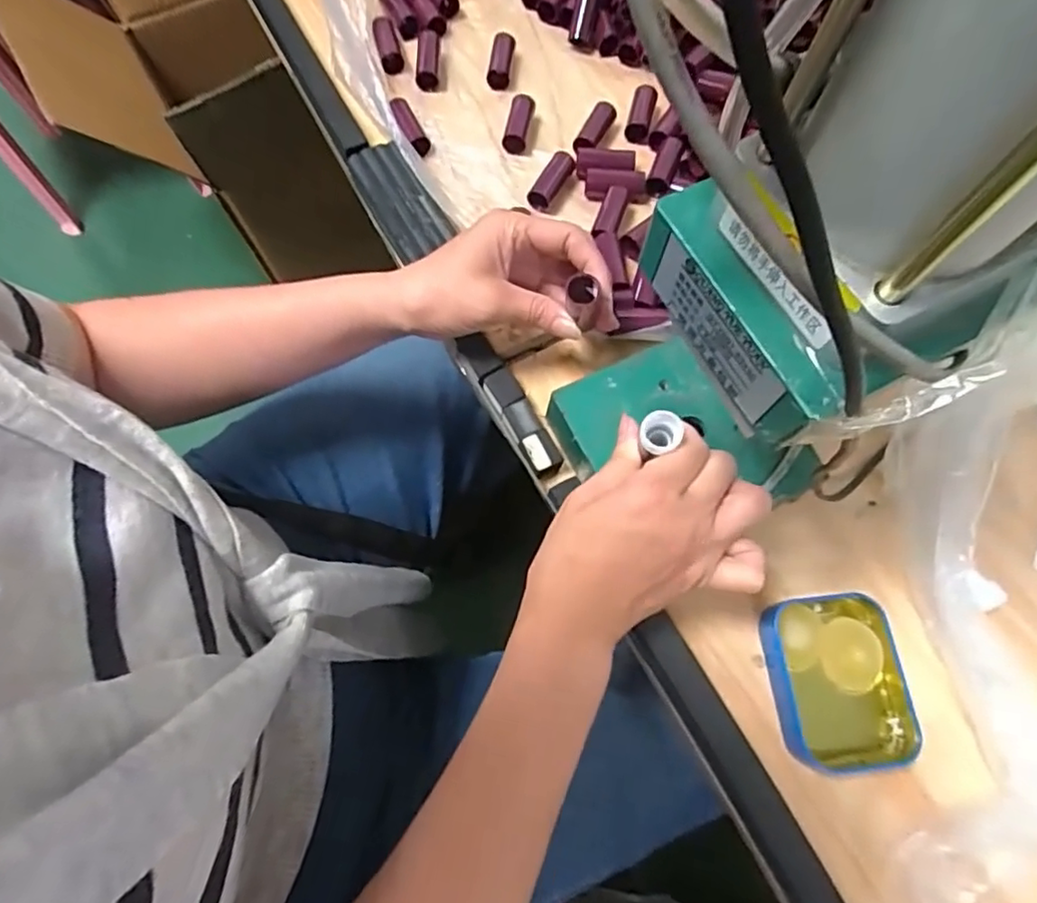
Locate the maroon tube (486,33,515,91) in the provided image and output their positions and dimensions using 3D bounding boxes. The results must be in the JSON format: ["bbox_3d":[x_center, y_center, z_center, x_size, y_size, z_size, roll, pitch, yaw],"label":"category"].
[{"bbox_3d":[-0.016,-0.337,0.521,0.021,0.021,0.046,7,70,4],"label":"maroon tube"}]

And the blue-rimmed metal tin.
[{"bbox_3d":[0.192,0.135,0.355,0.077,0.018,0.094,-7,70,-1],"label":"blue-rimmed metal tin"}]

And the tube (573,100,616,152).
[{"bbox_3d":[0.062,-0.261,0.494,0.020,0.020,0.051,25,72,10],"label":"tube"}]

